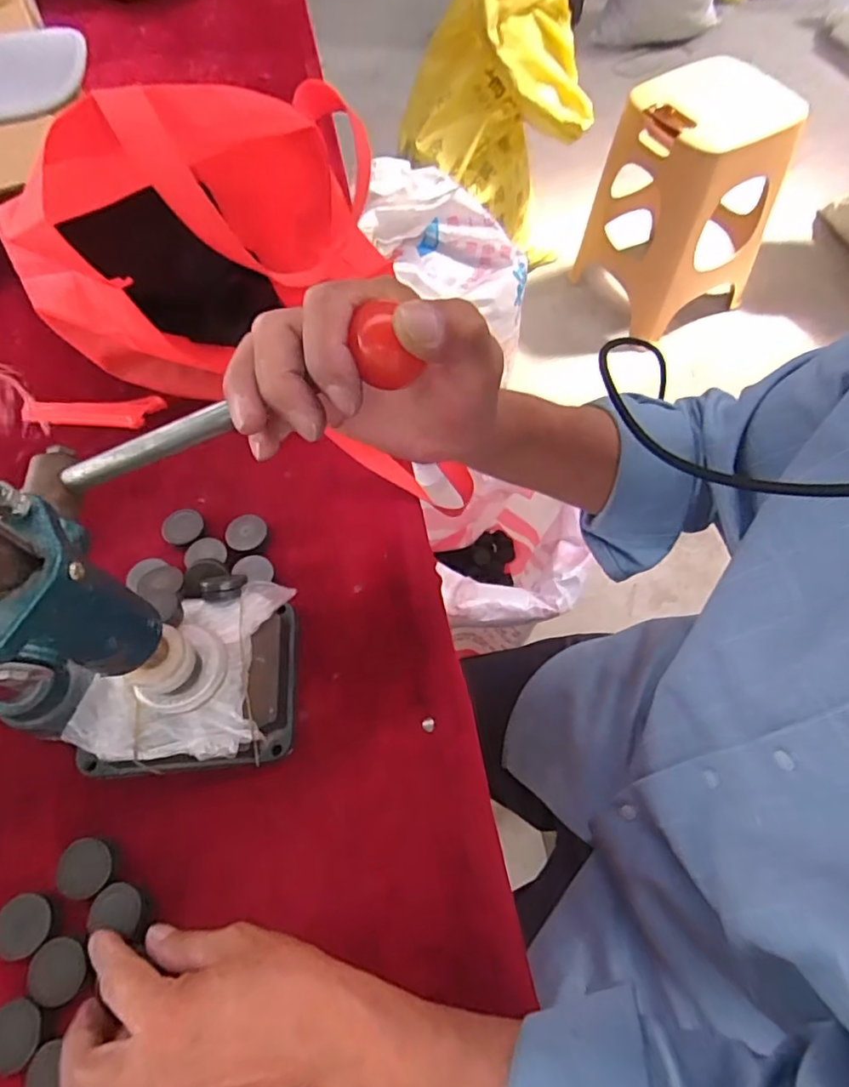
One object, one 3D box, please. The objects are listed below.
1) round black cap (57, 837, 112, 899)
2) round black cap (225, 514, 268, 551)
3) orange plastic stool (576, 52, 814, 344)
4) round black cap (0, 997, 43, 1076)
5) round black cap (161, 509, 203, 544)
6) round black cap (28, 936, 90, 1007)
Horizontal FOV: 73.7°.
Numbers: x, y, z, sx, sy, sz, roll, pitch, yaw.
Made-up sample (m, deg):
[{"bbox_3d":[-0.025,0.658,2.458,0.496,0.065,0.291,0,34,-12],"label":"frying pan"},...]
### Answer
[{"bbox_3d":[-0.211,0.203,0.355,0.031,0.012,0.032,-1,63,1],"label":"round black cap"},{"bbox_3d":[-0.145,-0.009,0.462,0.029,0.009,0.032,11,64,7],"label":"round black cap"},{"bbox_3d":[0.610,-0.819,1.339,0.320,0.474,0.334,-23,65,-8],"label":"orange plastic stool"},{"bbox_3d":[-0.230,0.278,0.321,0.032,0.012,0.032,-1,63,1],"label":"round black cap"},{"bbox_3d":[-0.199,-0.015,0.466,0.030,0.006,0.034,-5,63,-1],"label":"round black cap"},{"bbox_3d":[-0.214,0.249,0.331,0.030,0.010,0.032,-1,63,1],"label":"round black cap"}]

